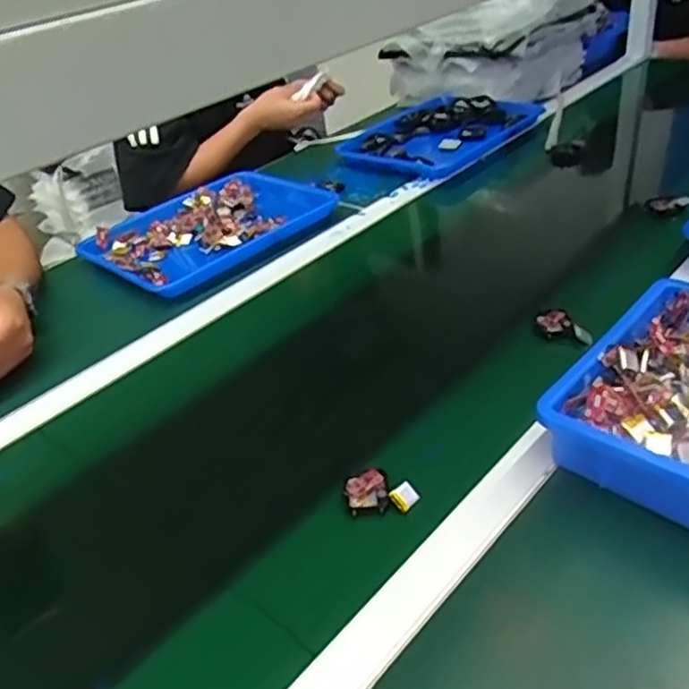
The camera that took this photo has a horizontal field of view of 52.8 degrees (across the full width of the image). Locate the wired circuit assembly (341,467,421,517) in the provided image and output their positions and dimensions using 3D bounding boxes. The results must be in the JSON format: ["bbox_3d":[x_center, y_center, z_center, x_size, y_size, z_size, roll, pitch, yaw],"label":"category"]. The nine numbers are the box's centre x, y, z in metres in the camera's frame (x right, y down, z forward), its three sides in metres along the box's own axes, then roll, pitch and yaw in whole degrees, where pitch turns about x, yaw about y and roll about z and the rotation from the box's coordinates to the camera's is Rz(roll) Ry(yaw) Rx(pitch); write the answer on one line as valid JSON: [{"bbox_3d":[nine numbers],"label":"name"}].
[{"bbox_3d":[0.029,0.120,0.576,0.055,0.013,0.044,-12,33,-7],"label":"wired circuit assembly"}]

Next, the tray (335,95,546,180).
[{"bbox_3d":[0.165,-0.378,1.252,0.266,0.043,0.353,18,40,33],"label":"tray"}]

